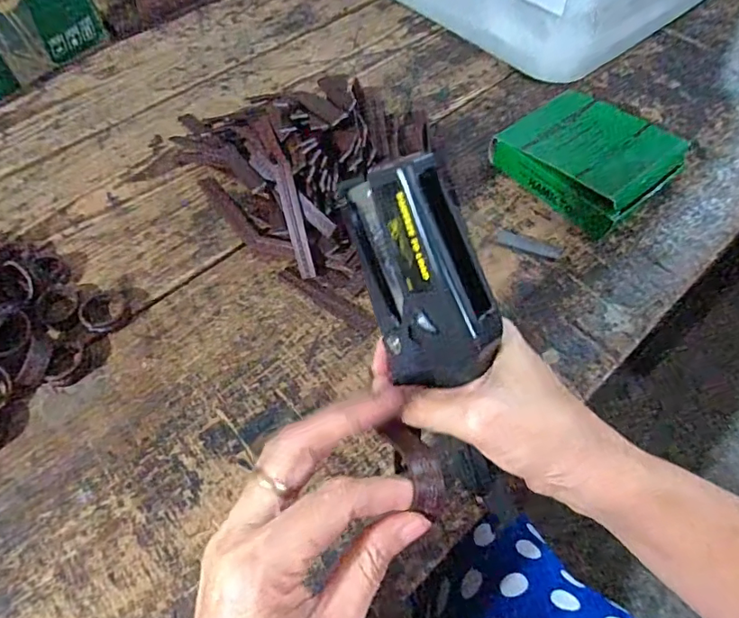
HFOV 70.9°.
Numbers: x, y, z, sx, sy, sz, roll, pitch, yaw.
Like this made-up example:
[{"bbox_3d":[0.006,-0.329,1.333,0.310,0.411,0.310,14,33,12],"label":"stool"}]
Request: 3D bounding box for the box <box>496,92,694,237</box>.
[{"bbox_3d":[0.195,-0.135,0.465,0.114,0.045,0.130,-32,64,-19],"label":"box"}]

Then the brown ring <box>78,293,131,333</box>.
[{"bbox_3d":[-0.200,0.002,0.392,0.033,0.007,0.034,0,58,-1],"label":"brown ring"}]

